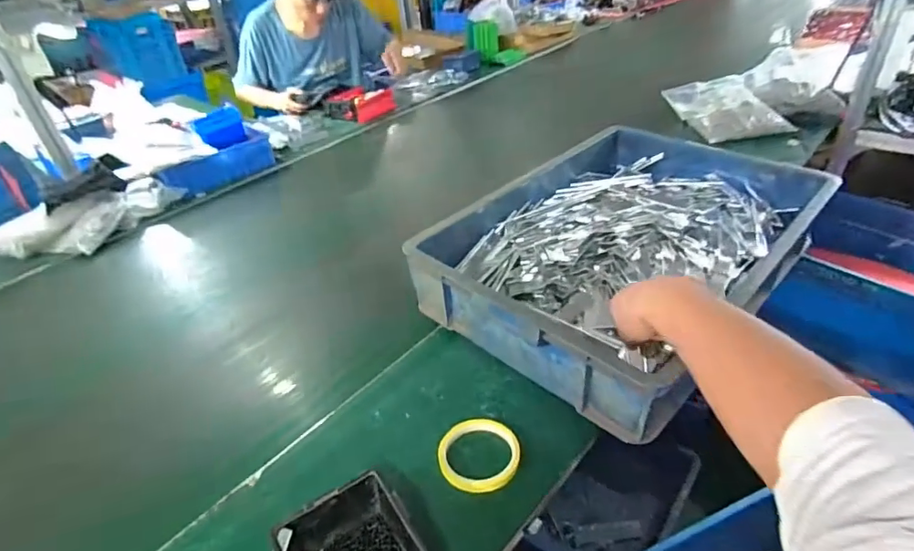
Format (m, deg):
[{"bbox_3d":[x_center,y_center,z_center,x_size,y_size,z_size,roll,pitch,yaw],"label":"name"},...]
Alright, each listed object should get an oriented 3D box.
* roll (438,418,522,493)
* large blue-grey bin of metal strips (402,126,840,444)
[{"bbox_3d":[0.027,0.212,0.614,0.095,0.017,0.093,-4,36,3],"label":"roll"},{"bbox_3d":[0.270,-0.052,0.842,0.428,0.127,0.604,27,47,37],"label":"large blue-grey bin of metal strips"}]

